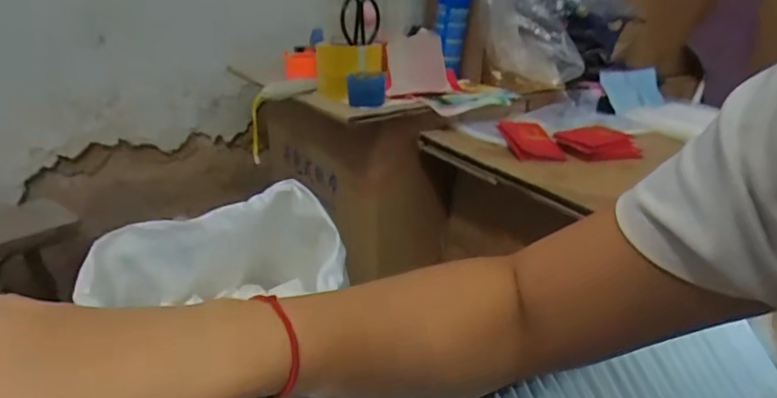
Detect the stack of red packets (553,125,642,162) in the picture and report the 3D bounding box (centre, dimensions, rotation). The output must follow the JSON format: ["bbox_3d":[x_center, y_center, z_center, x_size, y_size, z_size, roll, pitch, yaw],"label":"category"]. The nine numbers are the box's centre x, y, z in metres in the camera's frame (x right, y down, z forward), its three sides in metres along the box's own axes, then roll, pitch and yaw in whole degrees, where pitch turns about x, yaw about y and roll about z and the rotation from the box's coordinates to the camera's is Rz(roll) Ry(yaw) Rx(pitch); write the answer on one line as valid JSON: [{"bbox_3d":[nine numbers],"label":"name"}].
[{"bbox_3d":[0.341,-0.091,0.841,0.126,0.028,0.098,-5,22,-17],"label":"stack of red packets"}]

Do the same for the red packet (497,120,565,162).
[{"bbox_3d":[0.226,-0.095,0.824,0.090,0.013,0.092,2,48,-18],"label":"red packet"}]

